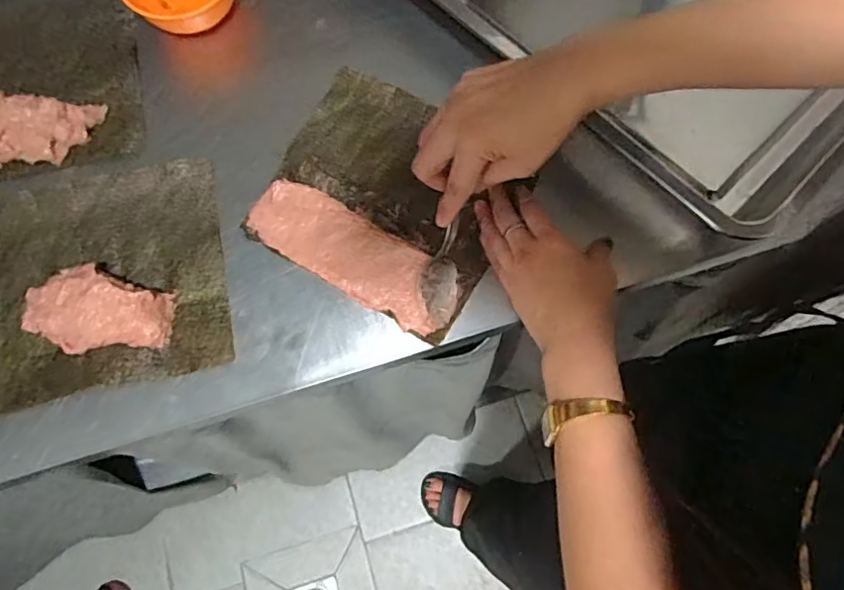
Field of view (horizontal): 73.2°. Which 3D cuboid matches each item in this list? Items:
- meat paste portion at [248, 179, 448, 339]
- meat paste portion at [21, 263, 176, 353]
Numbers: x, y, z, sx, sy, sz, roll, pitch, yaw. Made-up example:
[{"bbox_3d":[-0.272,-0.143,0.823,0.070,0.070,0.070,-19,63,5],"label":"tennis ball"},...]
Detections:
[{"bbox_3d":[-0.059,-0.037,0.463,0.178,0.016,0.060,29,76,10],"label":"meat paste portion"},{"bbox_3d":[-0.256,0.009,0.446,0.109,0.032,0.062,-1,73,2],"label":"meat paste portion"}]

